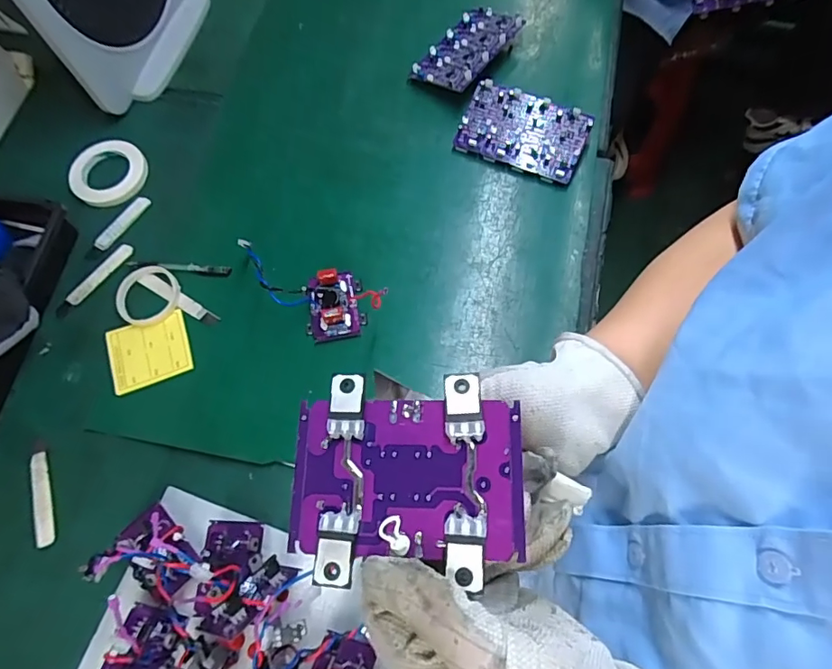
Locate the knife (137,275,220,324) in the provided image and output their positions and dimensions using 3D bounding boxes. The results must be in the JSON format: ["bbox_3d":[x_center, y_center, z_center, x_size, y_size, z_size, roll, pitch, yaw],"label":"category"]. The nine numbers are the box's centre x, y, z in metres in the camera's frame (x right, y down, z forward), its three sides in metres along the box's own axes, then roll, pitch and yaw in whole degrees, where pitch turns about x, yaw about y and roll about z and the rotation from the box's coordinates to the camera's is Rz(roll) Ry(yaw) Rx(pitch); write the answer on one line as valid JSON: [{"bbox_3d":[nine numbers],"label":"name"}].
[{"bbox_3d":[-0.343,-0.051,0.730,0.138,0.004,0.021,30,74,12],"label":"knife"}]

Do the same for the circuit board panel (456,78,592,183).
[{"bbox_3d":[0.164,-0.311,0.777,0.189,0.014,0.112,22,91,9],"label":"circuit board panel"}]

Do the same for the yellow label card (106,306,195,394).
[{"bbox_3d":[-0.370,0.023,0.704,0.107,0.004,0.096,-20,71,-5],"label":"yellow label card"}]

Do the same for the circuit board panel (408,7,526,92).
[{"bbox_3d":[0.086,-0.477,0.841,0.115,0.020,0.184,33,76,30],"label":"circuit board panel"}]

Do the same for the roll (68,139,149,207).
[{"bbox_3d":[-0.493,-0.261,0.809,0.119,0.010,0.122,-1,70,2],"label":"roll"}]

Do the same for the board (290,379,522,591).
[{"bbox_3d":[-0.005,0.059,0.211,0.095,0.016,0.080,-1,70,2],"label":"board"}]

